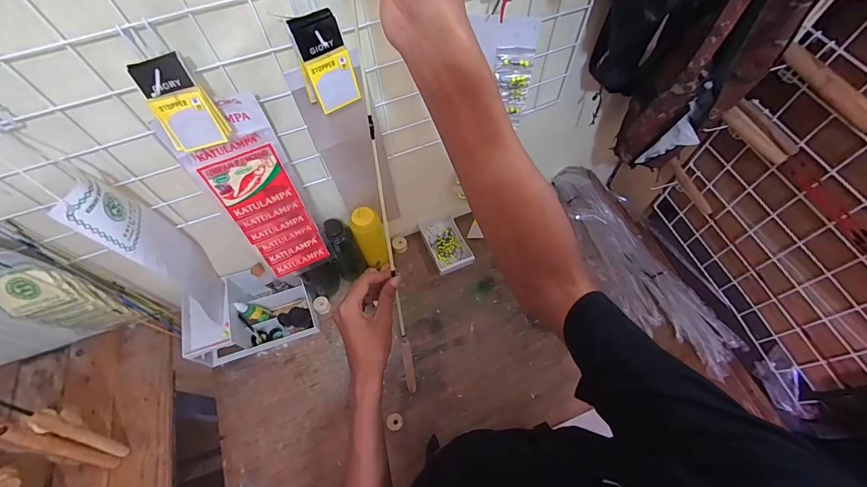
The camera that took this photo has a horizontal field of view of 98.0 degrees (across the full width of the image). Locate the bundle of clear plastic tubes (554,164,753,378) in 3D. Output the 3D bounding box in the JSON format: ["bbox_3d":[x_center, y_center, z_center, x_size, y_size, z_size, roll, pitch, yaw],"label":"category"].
[{"bbox_3d":[0.423,0.035,0.815,0.123,0.091,0.503,-24,63,-10],"label":"bundle of clear plastic tubes"}]

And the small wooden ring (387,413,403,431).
[{"bbox_3d":[-0.072,0.339,0.714,0.029,0.028,0.030,-1,61,2],"label":"small wooden ring"}]

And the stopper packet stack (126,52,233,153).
[{"bbox_3d":[-0.275,-0.152,0.413,0.060,0.097,0.018,-21,41,-10],"label":"stopper packet stack"}]

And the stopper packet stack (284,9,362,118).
[{"bbox_3d":[-0.120,-0.201,0.424,0.056,0.106,0.021,-18,62,-7],"label":"stopper packet stack"}]

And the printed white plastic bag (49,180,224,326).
[{"bbox_3d":[-0.406,0.017,0.578,0.032,0.348,0.100,-14,61,-5],"label":"printed white plastic bag"}]

